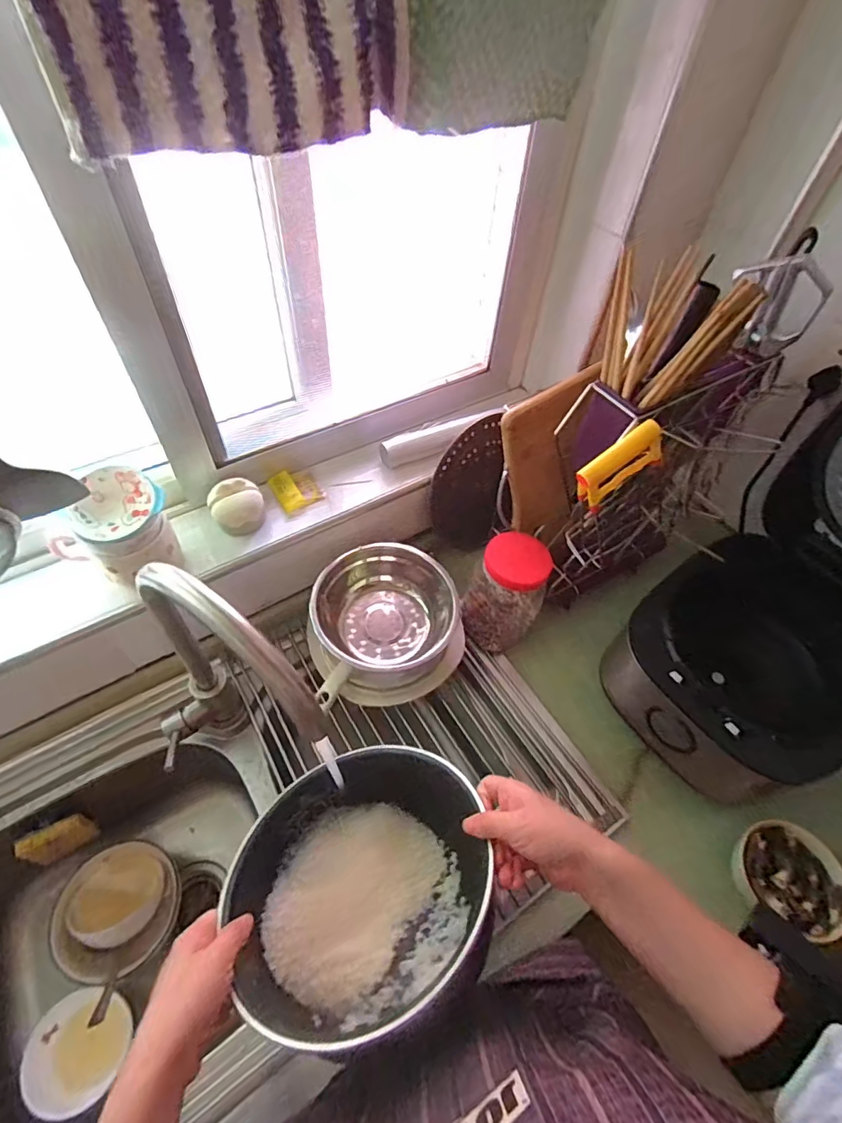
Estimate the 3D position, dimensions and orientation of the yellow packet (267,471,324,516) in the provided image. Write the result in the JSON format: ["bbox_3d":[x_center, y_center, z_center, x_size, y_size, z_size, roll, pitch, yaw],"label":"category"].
[{"bbox_3d":[-0.172,-0.103,0.692,0.062,0.018,0.061,-26,60,-21],"label":"yellow packet"}]

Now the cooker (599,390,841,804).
[{"bbox_3d":[0.449,0.051,0.552,0.366,0.469,0.275,-31,62,-24],"label":"cooker"}]

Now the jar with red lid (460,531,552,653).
[{"bbox_3d":[0.120,0.047,0.712,0.099,0.173,0.092,2,54,-3],"label":"jar with red lid"}]

